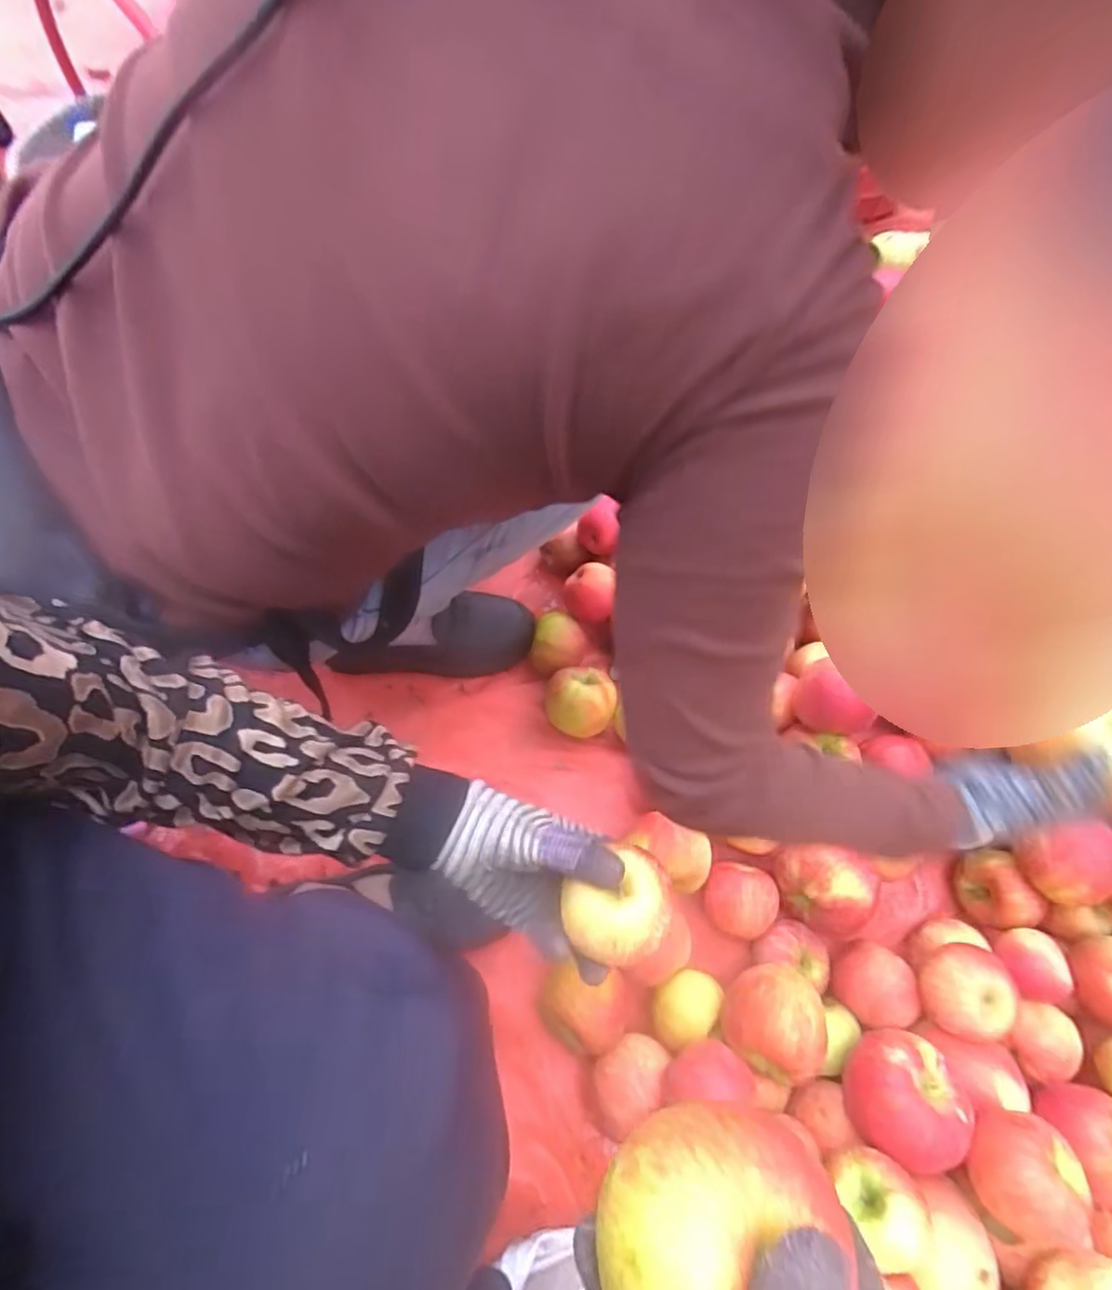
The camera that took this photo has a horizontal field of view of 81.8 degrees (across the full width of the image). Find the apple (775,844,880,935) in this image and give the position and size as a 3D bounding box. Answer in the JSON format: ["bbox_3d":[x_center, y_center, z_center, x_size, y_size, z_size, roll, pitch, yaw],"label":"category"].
[{"bbox_3d":[0.245,0.220,0.576,0.074,0.068,0.070,-6,65,-5],"label":"apple"}]

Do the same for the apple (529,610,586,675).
[{"bbox_3d":[0.003,0.004,0.709,0.061,0.062,0.065,13,65,4],"label":"apple"}]

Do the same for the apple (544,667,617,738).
[{"bbox_3d":[0.023,0.060,0.675,0.070,0.066,0.076,5,64,0],"label":"apple"}]

